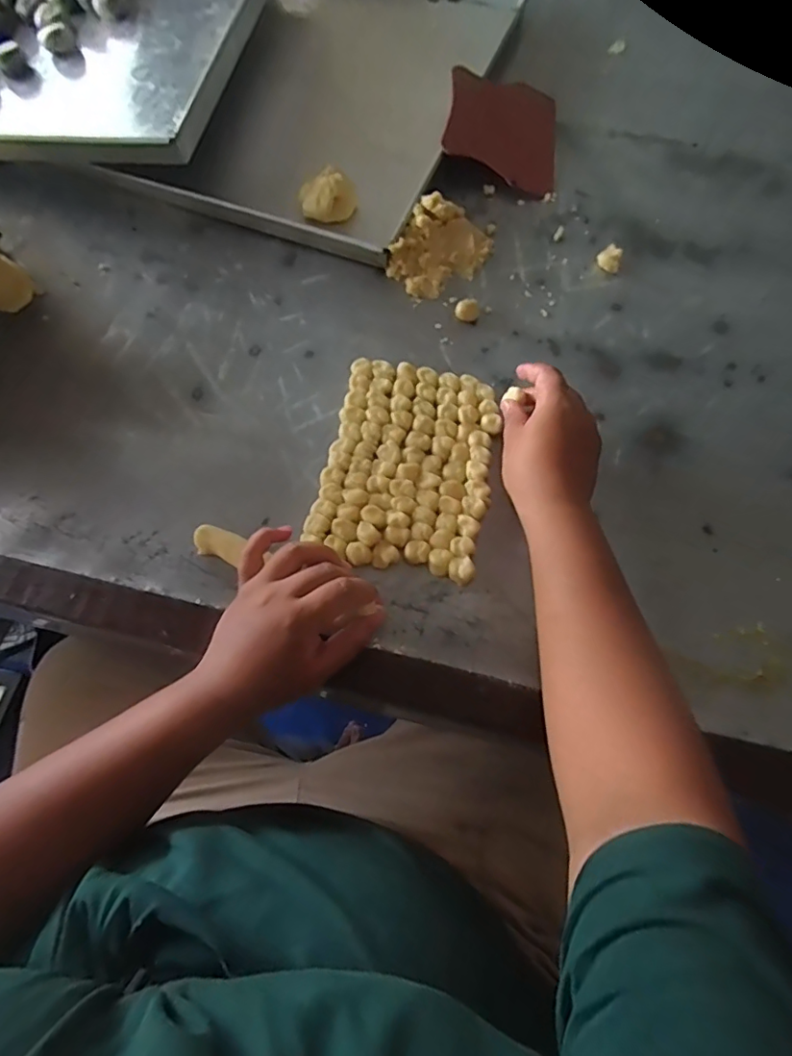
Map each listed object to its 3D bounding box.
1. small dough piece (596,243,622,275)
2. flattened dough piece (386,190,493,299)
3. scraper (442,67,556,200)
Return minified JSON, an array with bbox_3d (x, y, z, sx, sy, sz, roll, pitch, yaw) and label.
[{"bbox_3d":[0.231,-0.290,0.574,0.026,0.010,0.028,25,70,9],"label":"small dough piece"},{"bbox_3d":[0.045,-0.297,0.568,0.084,0.037,0.108,31,71,12],"label":"flattened dough piece"},{"bbox_3d":[0.124,-0.467,0.631,0.132,0.022,0.161,12,73,-11],"label":"scraper"}]

